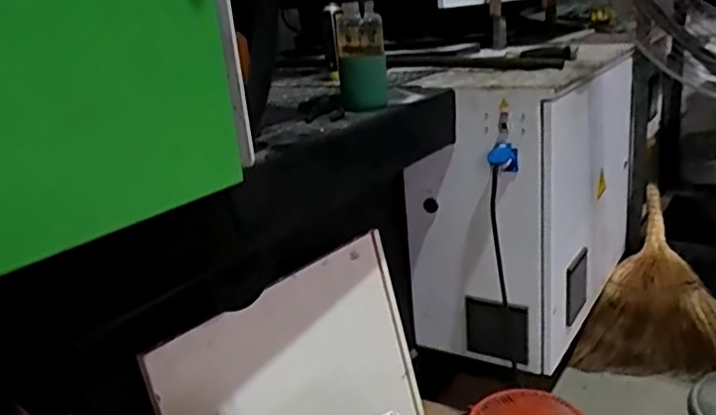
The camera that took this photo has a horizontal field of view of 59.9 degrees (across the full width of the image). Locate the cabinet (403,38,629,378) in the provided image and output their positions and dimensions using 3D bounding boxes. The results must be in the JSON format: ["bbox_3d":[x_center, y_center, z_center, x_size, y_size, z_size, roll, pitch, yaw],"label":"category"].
[{"bbox_3d":[0.471,-0.059,1.668,0.359,0.650,0.767,8,23,36],"label":"cabinet"}]

